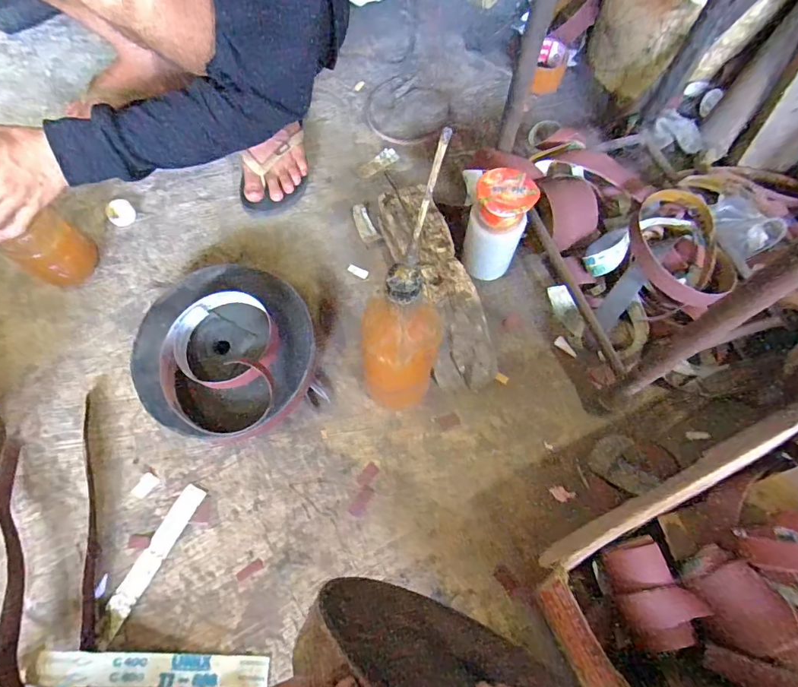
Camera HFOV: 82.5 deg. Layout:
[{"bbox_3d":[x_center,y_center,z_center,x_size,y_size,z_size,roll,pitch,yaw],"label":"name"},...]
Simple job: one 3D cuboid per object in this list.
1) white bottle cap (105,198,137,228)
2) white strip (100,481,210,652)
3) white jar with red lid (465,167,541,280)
[{"bbox_3d":[-0.432,-0.203,0.707,0.038,0.013,0.048,-34,72,-15],"label":"white bottle cap"},{"bbox_3d":[-0.284,0.247,0.522,0.028,0.004,0.172,25,68,9],"label":"white strip"},{"bbox_3d":[0.128,-0.147,0.614,0.071,0.168,0.066,1,66,-2],"label":"white jar with red lid"}]

